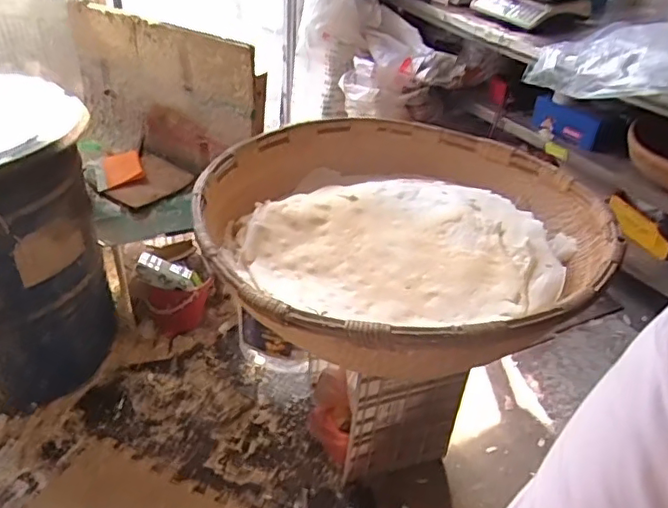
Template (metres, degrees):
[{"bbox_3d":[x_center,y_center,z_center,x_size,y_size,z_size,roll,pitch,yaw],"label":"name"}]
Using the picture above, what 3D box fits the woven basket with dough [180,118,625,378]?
[{"bbox_3d":[0.151,-0.056,1.239,0.809,0.142,0.785,2,36,-2],"label":"woven basket with dough"}]

